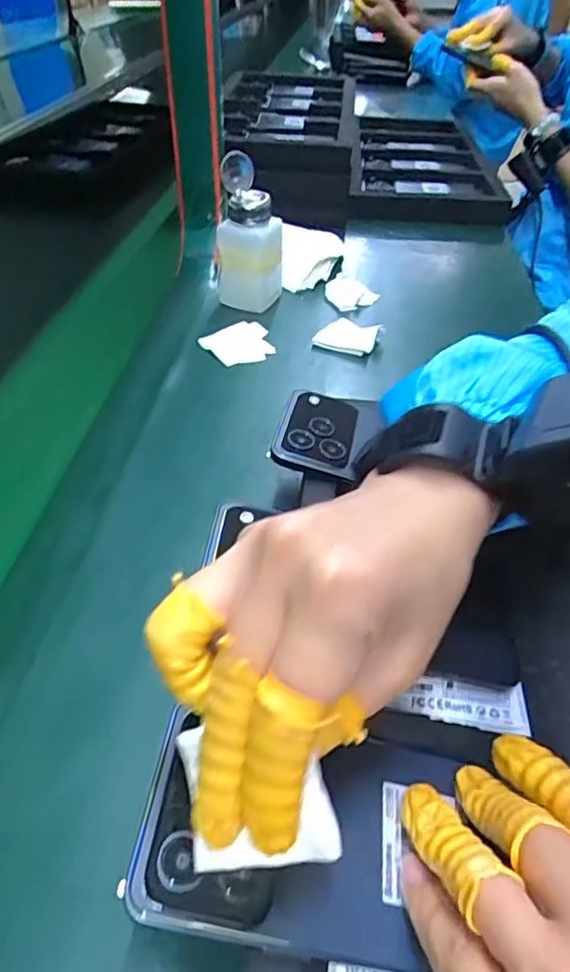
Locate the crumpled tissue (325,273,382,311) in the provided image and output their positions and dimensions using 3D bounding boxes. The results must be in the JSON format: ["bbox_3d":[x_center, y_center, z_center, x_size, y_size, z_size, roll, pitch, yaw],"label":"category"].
[{"bbox_3d":[0.066,-0.204,0.615,0.055,0.019,0.039,22,46,19],"label":"crumpled tissue"}]

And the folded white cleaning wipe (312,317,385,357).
[{"bbox_3d":[0.059,-0.141,0.553,0.053,0.018,0.048,32,50,28],"label":"folded white cleaning wipe"}]

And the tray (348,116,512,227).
[{"bbox_3d":[0.217,-0.540,0.973,0.231,0.035,0.510,6,43,3],"label":"tray"}]

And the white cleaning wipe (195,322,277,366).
[{"bbox_3d":[-0.040,-0.133,0.547,0.064,0.007,0.054,-26,50,-28],"label":"white cleaning wipe"}]

